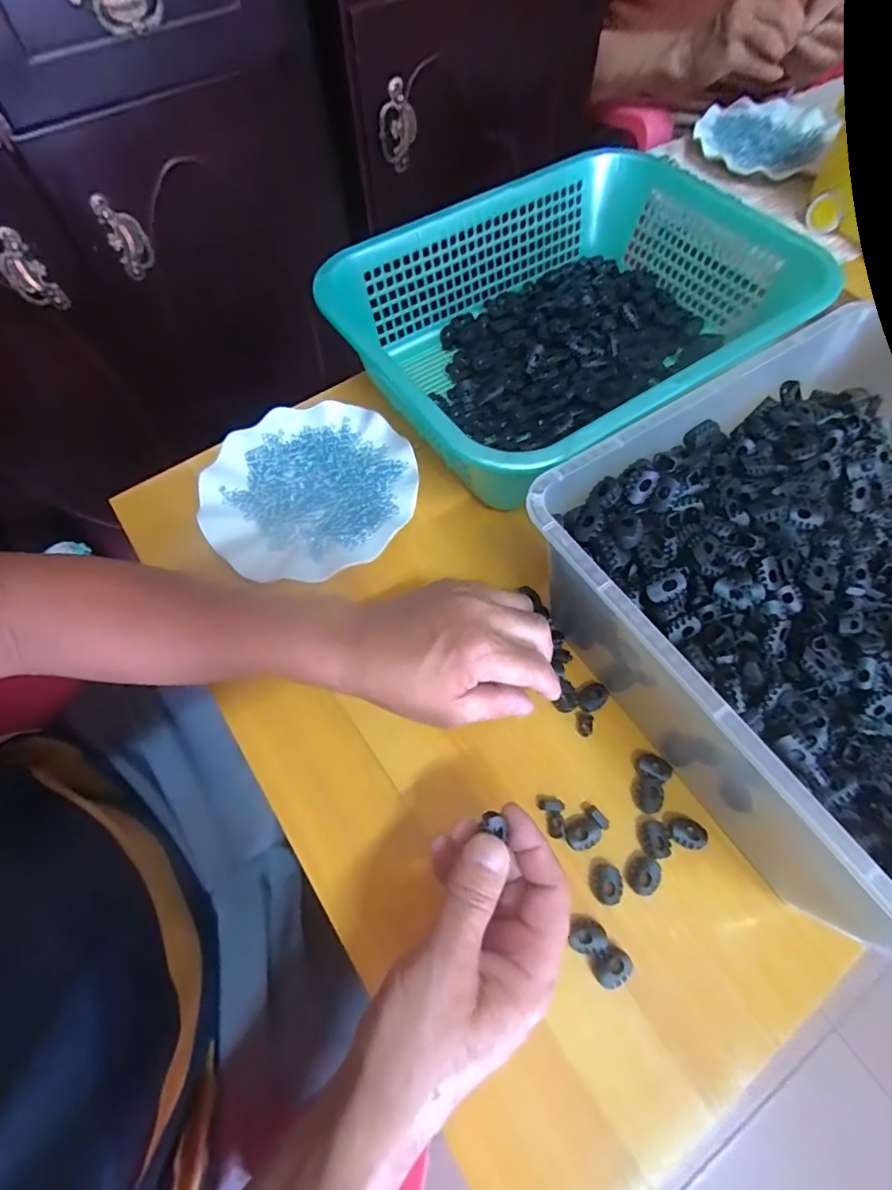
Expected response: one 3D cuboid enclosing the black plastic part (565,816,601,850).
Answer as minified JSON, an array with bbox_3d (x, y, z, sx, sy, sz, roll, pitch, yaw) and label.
[{"bbox_3d":[0.088,0.153,0.335,0.022,0.007,0.018,-19,64,-8],"label":"black plastic part"}]

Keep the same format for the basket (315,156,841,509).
[{"bbox_3d":[0.116,-0.260,0.487,0.389,0.093,0.293,-35,67,-15],"label":"basket"}]

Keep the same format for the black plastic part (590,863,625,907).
[{"bbox_3d":[0.099,0.178,0.319,0.018,0.011,0.022,11,63,7],"label":"black plastic part"}]

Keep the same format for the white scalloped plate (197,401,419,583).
[{"bbox_3d":[-0.118,-0.091,0.454,0.177,0.021,0.176,-1,63,1],"label":"white scalloped plate"}]

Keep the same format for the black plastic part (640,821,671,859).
[{"bbox_3d":[0.133,0.155,0.330,0.016,0.007,0.021,-4,63,-1],"label":"black plastic part"}]

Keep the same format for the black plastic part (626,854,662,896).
[{"bbox_3d":[0.123,0.174,0.323,0.018,0.008,0.023,26,66,14],"label":"black plastic part"}]

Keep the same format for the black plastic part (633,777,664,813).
[{"bbox_3d":[0.134,0.133,0.345,0.017,0.007,0.021,20,65,12],"label":"black plastic part"}]

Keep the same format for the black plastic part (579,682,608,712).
[{"bbox_3d":[0.105,0.073,0.372,0.022,0.004,0.017,-32,66,-14],"label":"black plastic part"}]

